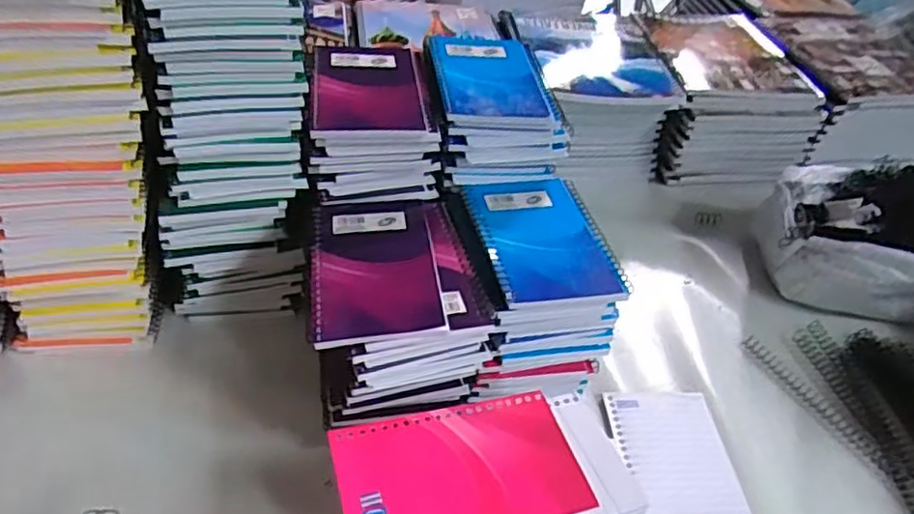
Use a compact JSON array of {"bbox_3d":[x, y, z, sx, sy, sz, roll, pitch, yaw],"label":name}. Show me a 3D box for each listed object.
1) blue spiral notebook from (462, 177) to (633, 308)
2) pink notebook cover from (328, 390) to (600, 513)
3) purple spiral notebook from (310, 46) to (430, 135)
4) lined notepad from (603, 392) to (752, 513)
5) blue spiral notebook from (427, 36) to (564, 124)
[{"bbox_3d":[0.060,-0.015,0.487,0.090,0.016,0.125,-6,42,-15],"label":"blue spiral notebook"},{"bbox_3d":[0.002,0.115,0.364,0.128,0.005,0.079,-8,43,-17],"label":"pink notebook cover"},{"bbox_3d":[-0.067,-0.127,0.504,0.079,0.013,0.116,-1,41,-10],"label":"purple spiral notebook"},{"bbox_3d":[0.157,0.147,0.469,0.079,0.008,0.130,1,41,-7],"label":"lined notepad"},{"bbox_3d":[0.028,-0.145,0.537,0.091,0.011,0.123,-2,41,-11],"label":"blue spiral notebook"}]

